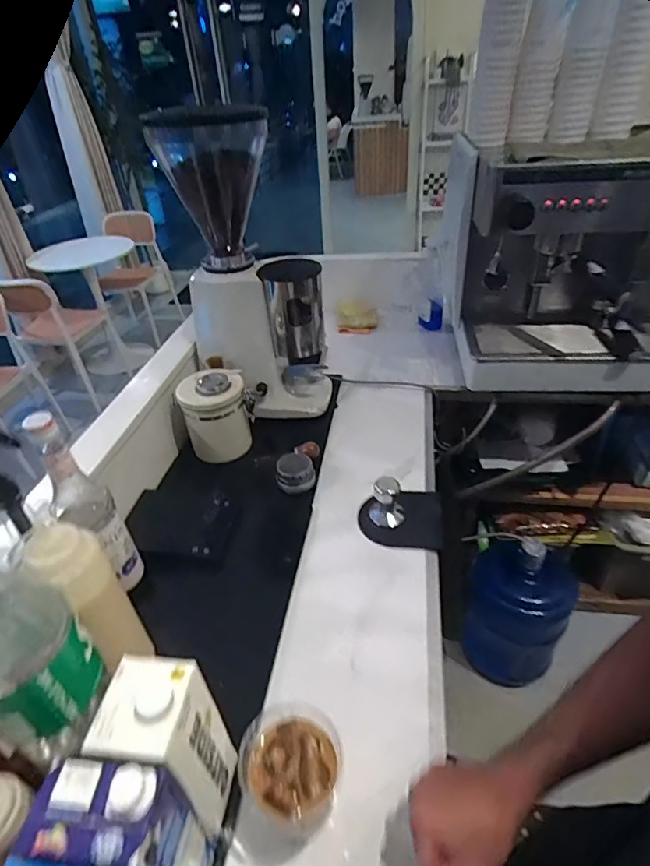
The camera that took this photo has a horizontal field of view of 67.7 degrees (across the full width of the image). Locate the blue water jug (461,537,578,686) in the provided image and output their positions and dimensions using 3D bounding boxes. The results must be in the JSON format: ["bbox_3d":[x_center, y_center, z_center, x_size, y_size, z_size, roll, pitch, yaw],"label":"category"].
[{"bbox_3d":[0.522,0.489,1.325,0.259,0.404,0.240,13,40,22],"label":"blue water jug"}]

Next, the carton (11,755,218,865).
[{"bbox_3d":[-0.158,0.350,0.413,0.104,0.208,0.068,4,38,11],"label":"carton"}]

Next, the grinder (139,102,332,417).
[{"bbox_3d":[-0.142,-0.298,0.929,0.255,0.549,0.169,-8,37,-4],"label":"grinder"}]

